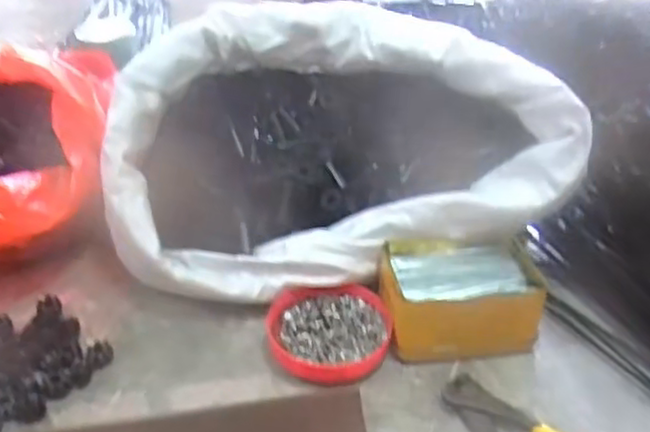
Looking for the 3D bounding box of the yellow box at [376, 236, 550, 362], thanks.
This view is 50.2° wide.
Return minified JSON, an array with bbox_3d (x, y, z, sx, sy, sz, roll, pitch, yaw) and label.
[{"bbox_3d":[0.102,0.061,0.530,0.116,0.054,0.085,-4,34,-5],"label":"yellow box"}]

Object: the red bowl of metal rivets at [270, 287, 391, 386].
[{"bbox_3d":[0.004,0.087,0.522,0.087,0.022,0.084,0,34,0],"label":"red bowl of metal rivets"}]

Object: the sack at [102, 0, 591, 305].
[{"bbox_3d":[-0.001,-0.070,0.583,0.354,0.145,0.219,-5,34,-6],"label":"sack"}]

